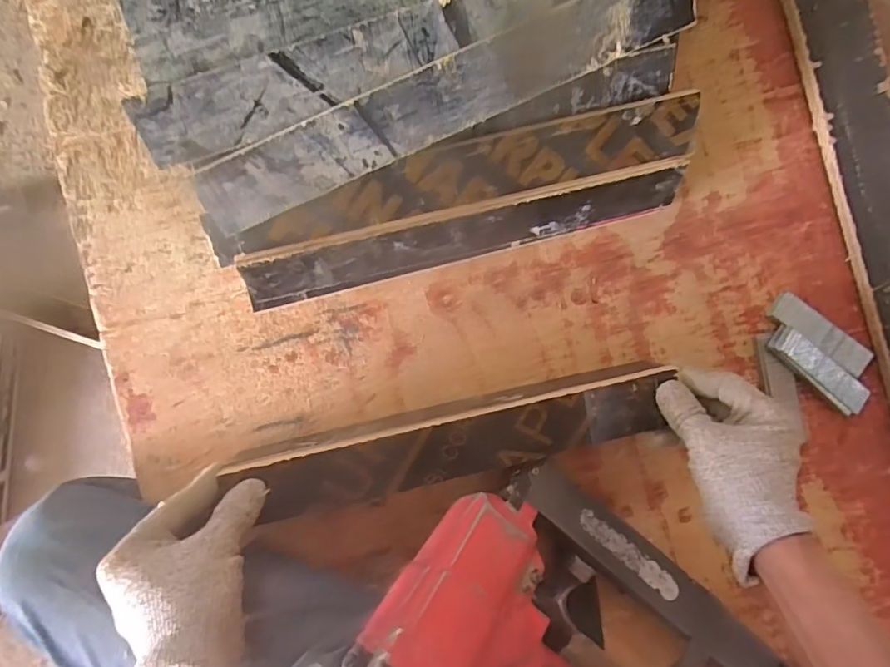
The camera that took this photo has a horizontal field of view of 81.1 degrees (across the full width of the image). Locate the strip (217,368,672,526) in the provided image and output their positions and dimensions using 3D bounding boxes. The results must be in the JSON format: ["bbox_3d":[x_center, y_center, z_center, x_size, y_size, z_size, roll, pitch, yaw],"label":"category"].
[{"bbox_3d":[0.010,0.094,0.417,0.336,0.020,0.062,-13,90,-3],"label":"strip"}]

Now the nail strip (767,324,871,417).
[{"bbox_3d":[0.336,0.033,0.466,0.101,0.011,0.031,39,89,-1],"label":"nail strip"}]

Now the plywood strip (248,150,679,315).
[{"bbox_3d":[0.016,-0.081,0.429,0.363,0.057,0.010,-14,52,-2],"label":"plywood strip"}]

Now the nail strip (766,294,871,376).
[{"bbox_3d":[0.343,0.001,0.474,0.104,0.009,0.027,34,89,-1],"label":"nail strip"}]

